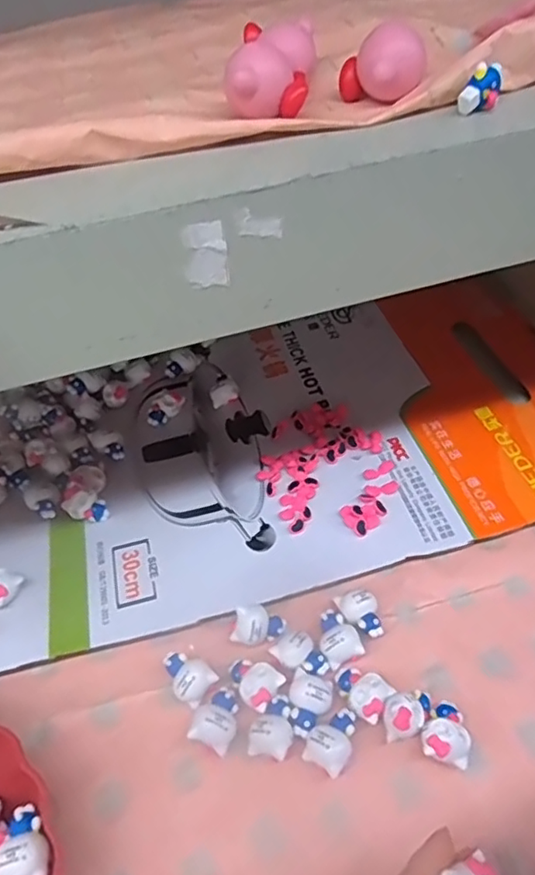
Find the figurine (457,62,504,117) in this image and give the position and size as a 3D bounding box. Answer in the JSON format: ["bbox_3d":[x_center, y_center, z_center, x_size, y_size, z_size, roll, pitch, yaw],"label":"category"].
[{"bbox_3d":[0.087,-0.142,0.247,0.016,0.017,0.010,10,50,15],"label":"figurine"}]

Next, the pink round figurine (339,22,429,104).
[{"bbox_3d":[0.048,-0.156,0.256,0.035,0.026,0.023,3,48,9],"label":"pink round figurine"}]

